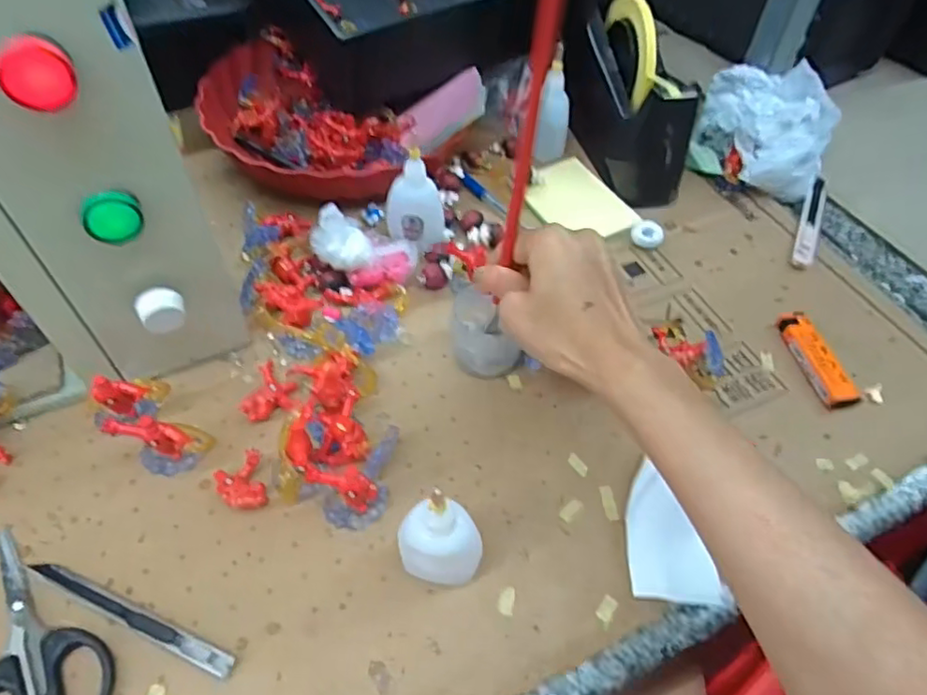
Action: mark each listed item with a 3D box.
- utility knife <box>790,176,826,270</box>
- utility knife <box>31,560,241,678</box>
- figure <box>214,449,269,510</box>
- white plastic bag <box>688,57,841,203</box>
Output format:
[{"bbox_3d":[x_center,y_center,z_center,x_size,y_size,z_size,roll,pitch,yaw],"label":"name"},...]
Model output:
[{"bbox_3d":[0.301,-0.111,0.536,0.016,0.010,0.130,22,55,14],"label":"utility knife"},{"bbox_3d":[-0.177,0.141,0.325,0.129,0.009,0.011,21,55,12],"label":"utility knife"},{"bbox_3d":[-0.132,0.083,0.369,0.028,0.016,0.035,-21,57,-17],"label":"figure"},{"bbox_3d":[0.275,-0.193,0.557,0.113,0.077,0.100,13,53,7],"label":"white plastic bag"}]

